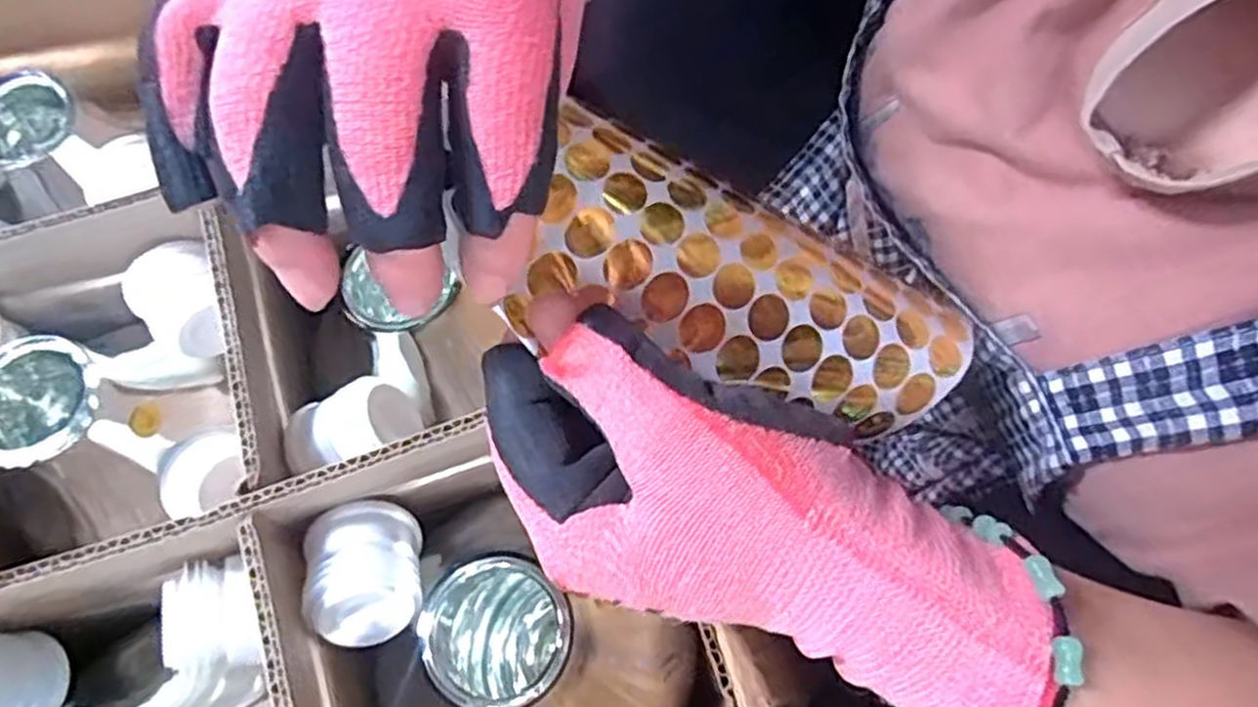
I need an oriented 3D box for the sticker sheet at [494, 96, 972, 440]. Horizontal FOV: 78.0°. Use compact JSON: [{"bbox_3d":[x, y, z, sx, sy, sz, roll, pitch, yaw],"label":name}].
[{"bbox_3d":[0.038,-0.017,0.222,0.134,0.012,0.063,22,67,-15],"label":"sticker sheet"}]

